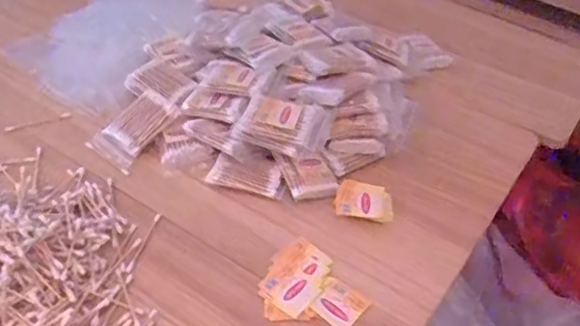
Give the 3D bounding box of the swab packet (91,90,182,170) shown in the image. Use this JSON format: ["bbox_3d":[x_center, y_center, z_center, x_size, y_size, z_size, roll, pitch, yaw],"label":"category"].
[{"bbox_3d":[-0.175,-0.041,0.656,0.062,0.007,0.091,29,70,21],"label":"swab packet"}]

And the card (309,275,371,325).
[{"bbox_3d":[0.043,0.125,0.519,0.044,0.004,0.042,34,49,20],"label":"card"}]

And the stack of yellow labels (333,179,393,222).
[{"bbox_3d":[0.078,0.038,0.607,0.060,0.012,0.049,8,40,2],"label":"stack of yellow labels"}]

